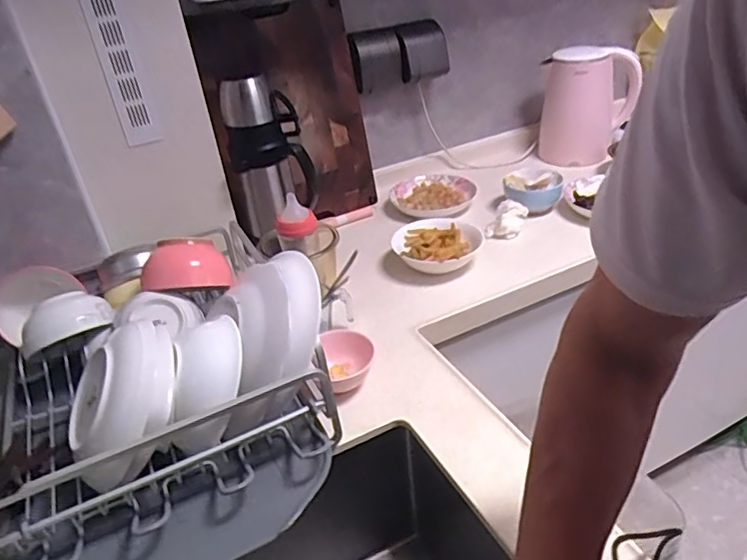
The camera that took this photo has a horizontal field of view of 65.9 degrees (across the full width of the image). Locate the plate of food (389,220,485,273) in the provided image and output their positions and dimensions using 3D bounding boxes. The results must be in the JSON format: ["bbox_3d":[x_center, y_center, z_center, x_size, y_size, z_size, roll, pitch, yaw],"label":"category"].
[{"bbox_3d":[0.108,-0.057,0.976,0.142,0.049,0.134,-5,32,3],"label":"plate of food"}]

